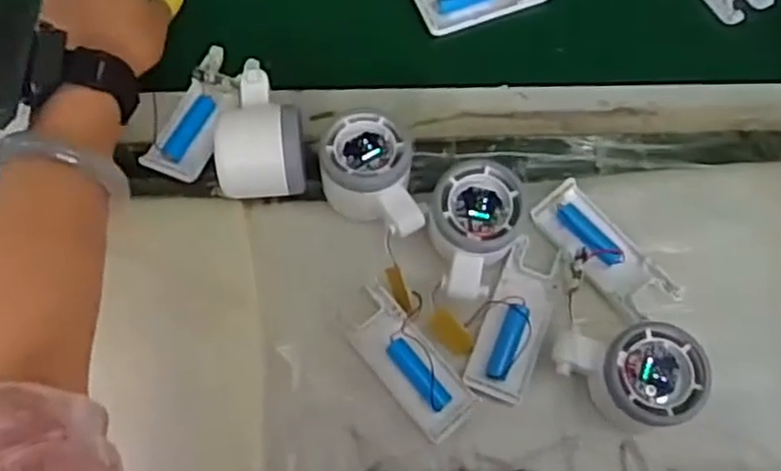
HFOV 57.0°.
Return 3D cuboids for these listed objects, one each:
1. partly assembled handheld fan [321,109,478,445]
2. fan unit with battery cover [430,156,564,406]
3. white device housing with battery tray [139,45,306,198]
[{"bbox_3d":[-0.002,0.022,0.450,0.067,0.047,0.202,-13,71,-6],"label":"partly assembled handheld fan"},{"bbox_3d":[0.069,0.028,0.447,0.087,0.046,0.139,-2,70,-2],"label":"fan unit with battery cover"},{"bbox_3d":[-0.099,-0.075,0.482,0.113,0.057,0.102,23,71,6],"label":"white device housing with battery tray"}]

